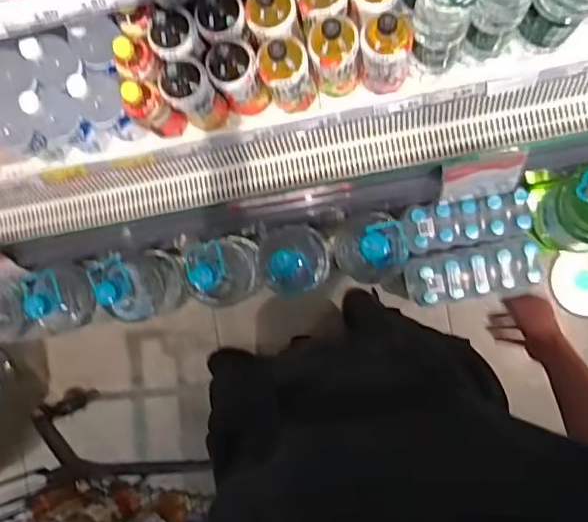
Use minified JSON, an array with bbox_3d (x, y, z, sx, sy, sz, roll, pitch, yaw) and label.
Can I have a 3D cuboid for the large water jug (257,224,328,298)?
[{"bbox_3d":[-0.011,-0.008,1.365,0.169,0.308,0.163,-4,89,7],"label":"large water jug"}]

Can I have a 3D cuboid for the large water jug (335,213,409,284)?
[{"bbox_3d":[0.179,-0.016,1.335,0.162,0.284,0.138,2,90,7],"label":"large water jug"}]

